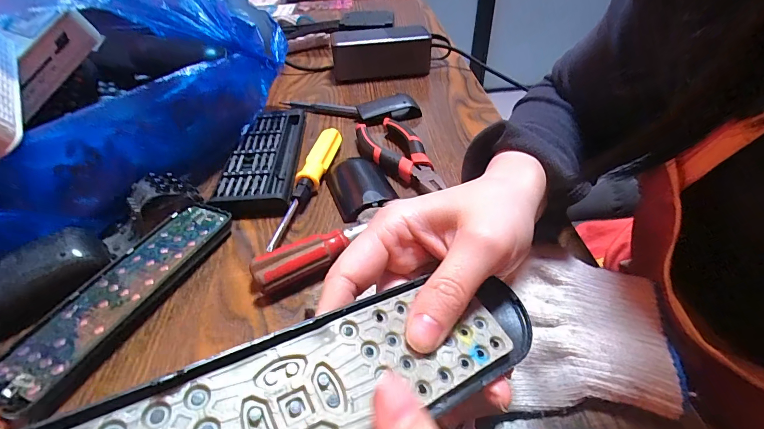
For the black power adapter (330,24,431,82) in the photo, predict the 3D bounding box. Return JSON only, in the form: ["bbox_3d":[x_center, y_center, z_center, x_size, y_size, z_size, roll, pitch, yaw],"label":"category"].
[{"bbox_3d":[0.000,-0.216,0.496,0.128,0.057,0.054,-3,42,-1],"label":"black power adapter"}]

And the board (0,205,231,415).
[{"bbox_3d":[-0.163,0.048,0.236,0.047,0.015,0.151,14,44,18],"label":"board"}]

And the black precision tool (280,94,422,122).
[{"bbox_3d":[-0.038,-0.123,0.422,0.161,0.017,0.037,5,42,8],"label":"black precision tool"}]

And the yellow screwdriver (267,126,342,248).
[{"bbox_3d":[-0.062,-0.029,0.310,0.018,0.018,0.146,7,43,10],"label":"yellow screwdriver"}]

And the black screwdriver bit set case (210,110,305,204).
[{"bbox_3d":[-0.110,-0.056,0.341,0.058,0.017,0.142,-4,42,-1],"label":"black screwdriver bit set case"}]

